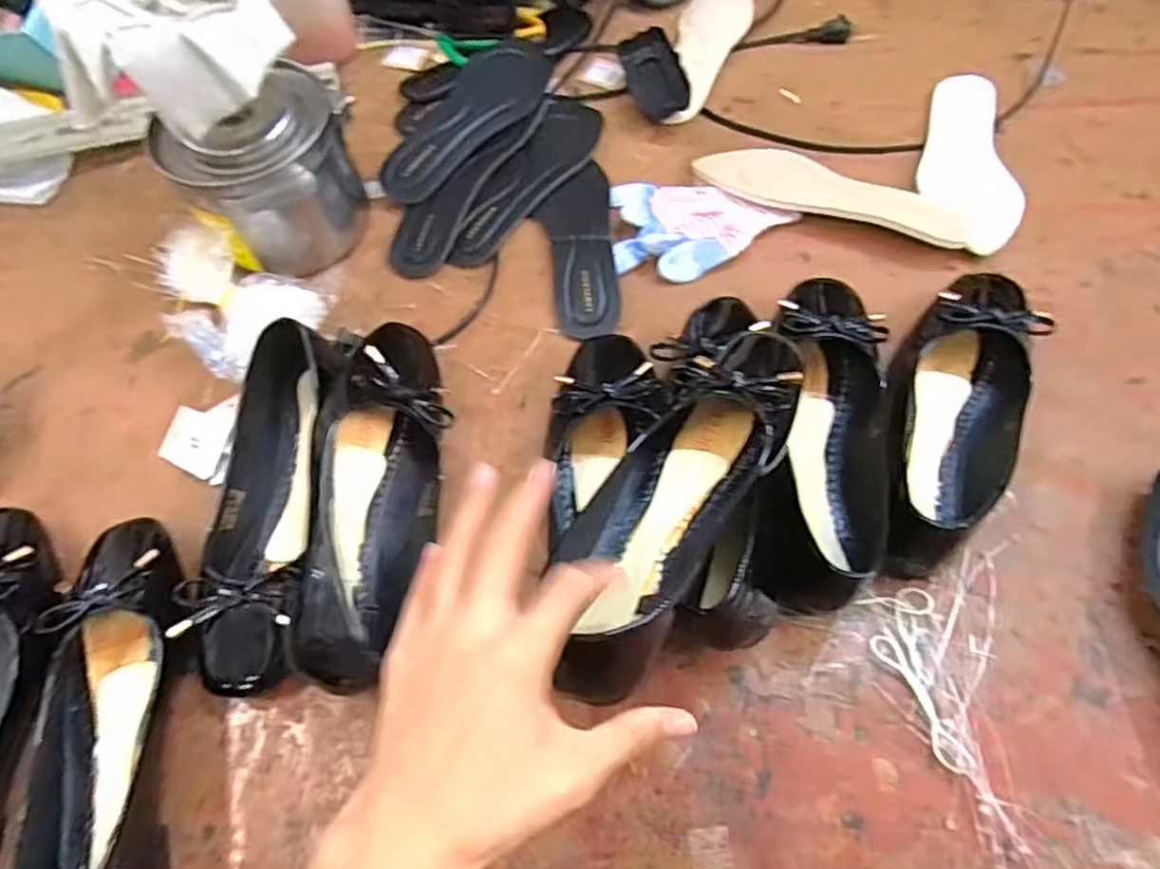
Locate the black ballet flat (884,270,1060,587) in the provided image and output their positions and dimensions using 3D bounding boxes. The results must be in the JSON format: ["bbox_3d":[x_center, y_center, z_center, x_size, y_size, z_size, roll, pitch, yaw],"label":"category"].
[{"bbox_3d":[0.257,-0.025,0.465,0.073,0.052,0.259,20,64,14],"label":"black ballet flat"}]

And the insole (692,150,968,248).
[{"bbox_3d":[0.203,-0.198,0.574,0.216,0.019,0.057,20,64,14],"label":"insole"}]

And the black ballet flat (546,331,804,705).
[{"bbox_3d":[0.056,0.026,0.389,0.083,0.054,0.247,25,63,16],"label":"black ballet flat"}]

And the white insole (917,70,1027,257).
[{"bbox_3d":[0.338,-0.244,0.609,0.076,0.007,0.236,4,58,11],"label":"white insole"}]

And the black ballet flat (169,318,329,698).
[{"bbox_3d":[-0.199,0.043,0.457,0.080,0.072,0.233,4,61,6],"label":"black ballet flat"}]

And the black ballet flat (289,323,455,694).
[{"bbox_3d":[-0.134,0.039,0.443,0.064,0.063,0.225,0,61,4],"label":"black ballet flat"}]

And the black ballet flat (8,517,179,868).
[{"bbox_3d":[-0.271,0.163,0.401,0.085,0.061,0.248,-9,61,-1],"label":"black ballet flat"}]

